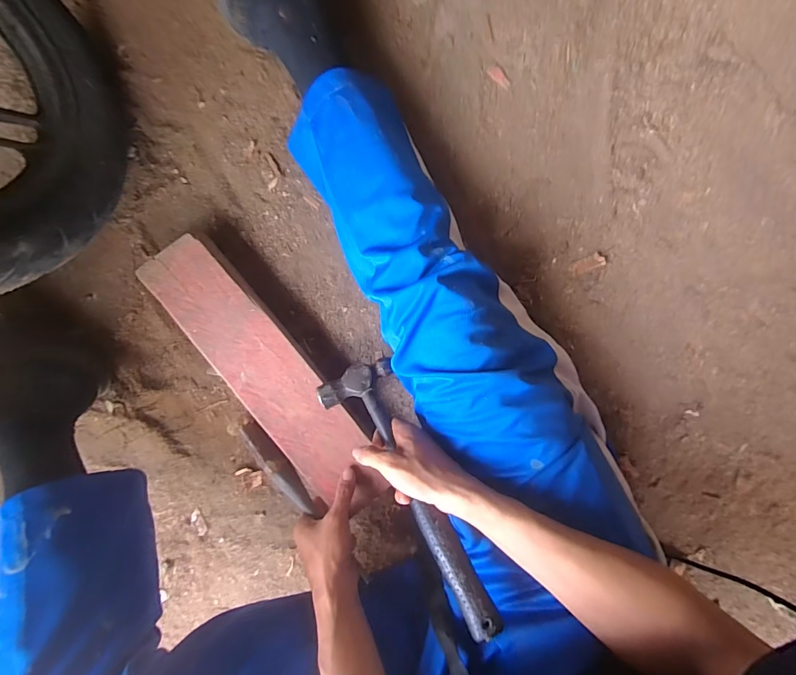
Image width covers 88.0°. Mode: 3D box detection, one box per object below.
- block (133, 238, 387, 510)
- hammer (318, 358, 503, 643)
[{"bbox_3d":[-0.165,0.047,0.521,0.100,0.032,0.404,-40,88,9],"label":"block"},{"bbox_3d":[0.018,0.165,0.454,0.088,0.047,0.302,-36,65,9],"label":"hammer"}]

